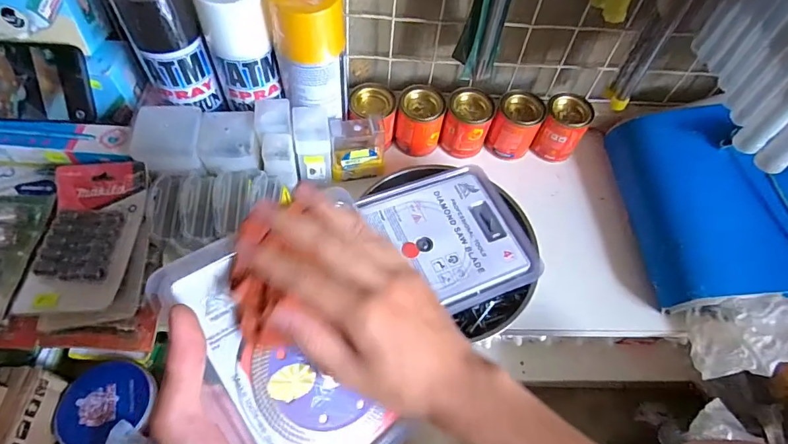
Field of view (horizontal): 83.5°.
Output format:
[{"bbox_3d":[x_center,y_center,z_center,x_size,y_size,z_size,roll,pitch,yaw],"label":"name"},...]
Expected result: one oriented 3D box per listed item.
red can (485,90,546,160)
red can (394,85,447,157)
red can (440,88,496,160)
[{"bbox_3d":[0.146,-0.114,0.534,0.049,0.070,0.045,2,56,-3],"label":"red can"},{"bbox_3d":[0.030,-0.118,0.529,0.050,0.070,0.048,2,56,-3],"label":"red can"},{"bbox_3d":[0.087,-0.116,0.533,0.053,0.072,0.049,2,56,-3],"label":"red can"}]

